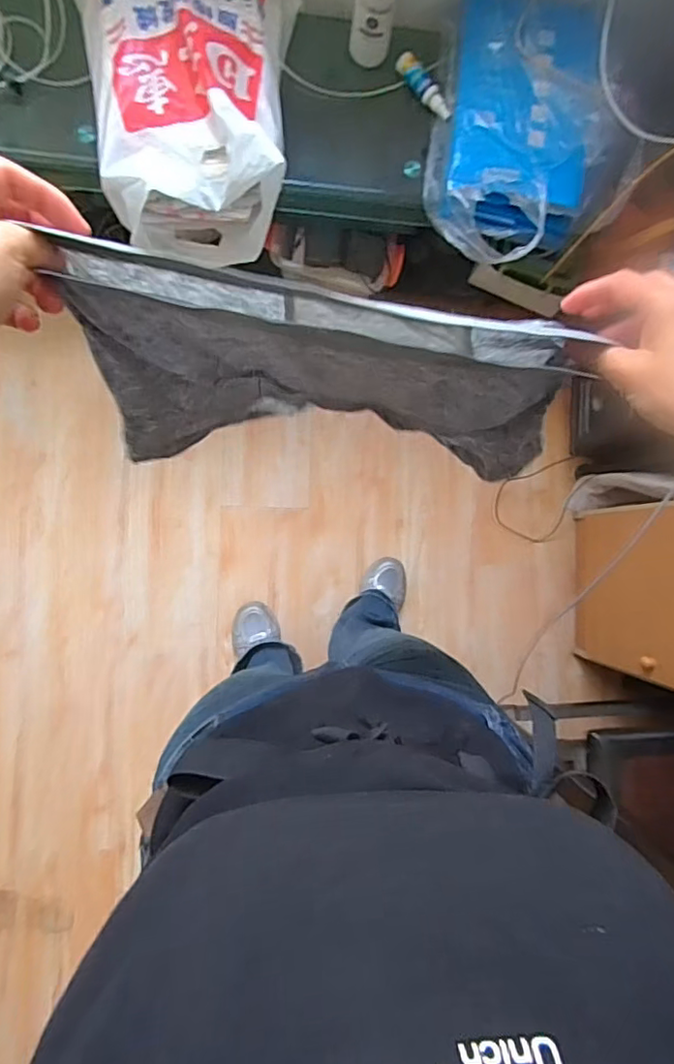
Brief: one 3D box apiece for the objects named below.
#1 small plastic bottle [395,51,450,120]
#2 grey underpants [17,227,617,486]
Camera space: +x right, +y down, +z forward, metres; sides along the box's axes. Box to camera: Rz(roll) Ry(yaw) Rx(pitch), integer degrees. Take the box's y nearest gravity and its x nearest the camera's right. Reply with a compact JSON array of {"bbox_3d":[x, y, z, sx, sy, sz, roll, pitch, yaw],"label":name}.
[{"bbox_3d":[0.142,-0.710,0.906,0.032,0.022,0.117,-41,92,-5],"label":"small plastic bottle"},{"bbox_3d":[0.005,-0.100,0.417,0.327,0.222,0.076,2,88,-5],"label":"grey underpants"}]

